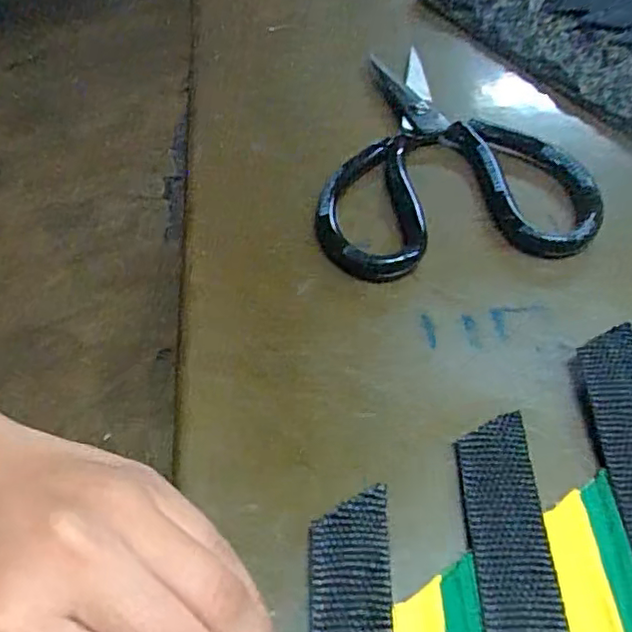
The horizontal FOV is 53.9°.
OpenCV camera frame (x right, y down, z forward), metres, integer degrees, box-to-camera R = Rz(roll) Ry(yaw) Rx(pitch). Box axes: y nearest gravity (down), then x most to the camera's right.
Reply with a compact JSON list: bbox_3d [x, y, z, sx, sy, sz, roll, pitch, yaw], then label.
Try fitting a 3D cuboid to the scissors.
[{"bbox_3d":[0.064,-0.087,0.326,0.132,0.011,0.162,-6,53,0],"label":"scissors"}]

